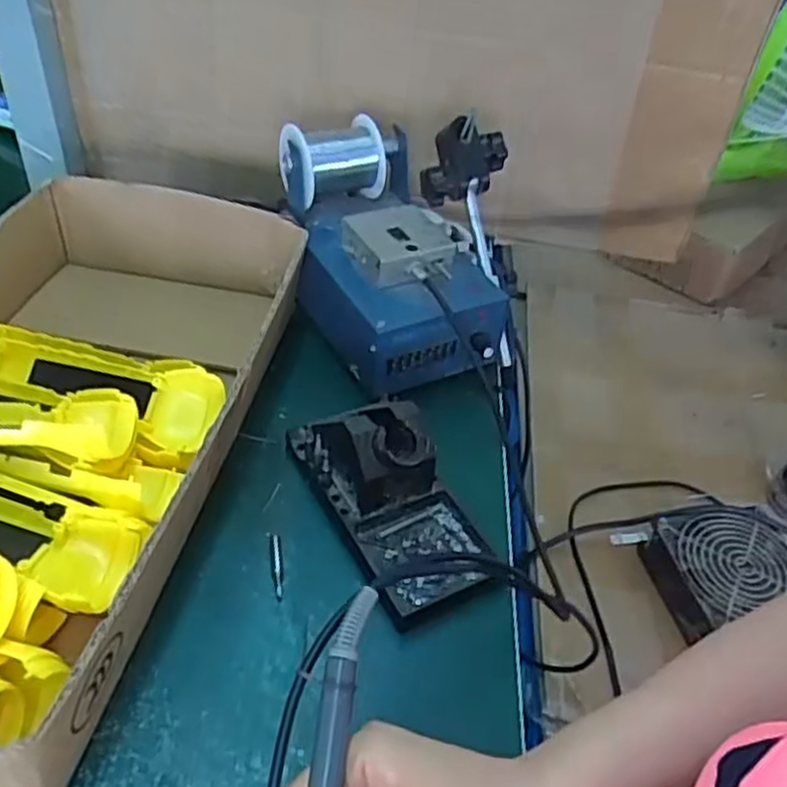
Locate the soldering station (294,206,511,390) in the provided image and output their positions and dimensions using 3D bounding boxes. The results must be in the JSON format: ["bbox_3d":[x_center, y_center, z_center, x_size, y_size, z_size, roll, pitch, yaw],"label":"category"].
[{"bbox_3d":[0.004,-0.085,0.591,0.129,0.089,0.164,-9,44,-18],"label":"soldering station"}]

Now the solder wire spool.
[{"bbox_3d":[-0.048,-0.189,0.621,0.089,0.063,0.070,-28,54,-28],"label":"solder wire spool"}]

